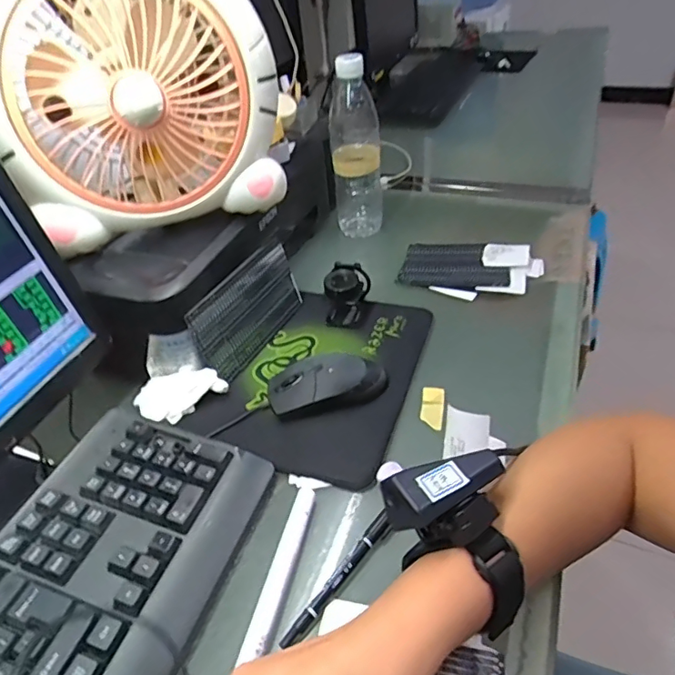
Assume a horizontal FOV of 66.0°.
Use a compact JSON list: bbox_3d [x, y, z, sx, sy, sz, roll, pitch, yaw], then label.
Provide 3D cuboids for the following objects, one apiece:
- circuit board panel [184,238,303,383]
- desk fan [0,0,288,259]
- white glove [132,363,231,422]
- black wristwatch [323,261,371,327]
[{"bbox_3d":[-0.095,-0.030,0.559,0.012,0.090,0.159,3,38,33],"label":"circuit board panel"},{"bbox_3d":[-0.185,-0.229,0.475,0.253,0.236,0.127,-14,41,-10],"label":"desk fan"},{"bbox_3d":[-0.156,0.055,0.513,0.090,0.030,0.044,-11,40,-6],"label":"white glove"},{"bbox_3d":[0.011,-0.052,0.598,0.043,0.059,0.061,9,42,17],"label":"black wristwatch"}]

